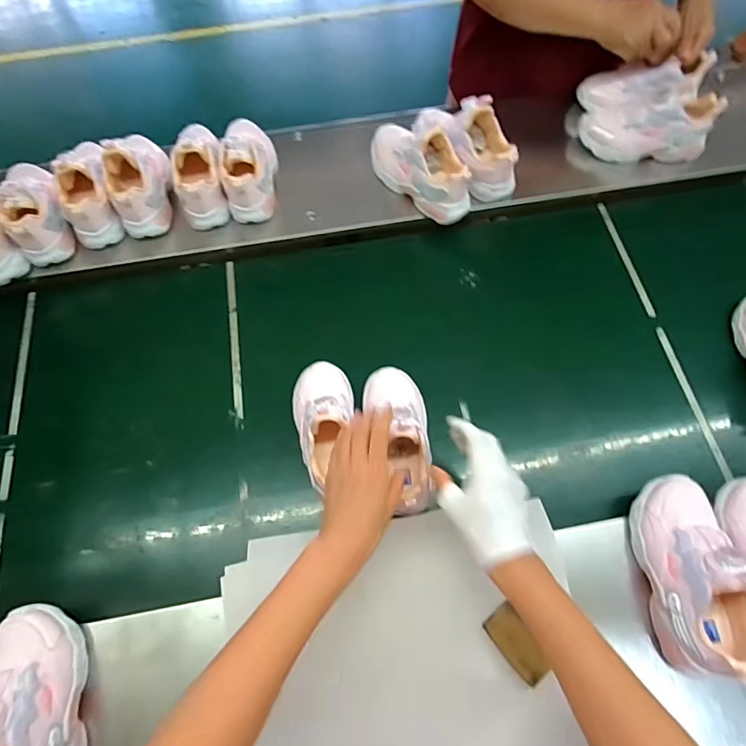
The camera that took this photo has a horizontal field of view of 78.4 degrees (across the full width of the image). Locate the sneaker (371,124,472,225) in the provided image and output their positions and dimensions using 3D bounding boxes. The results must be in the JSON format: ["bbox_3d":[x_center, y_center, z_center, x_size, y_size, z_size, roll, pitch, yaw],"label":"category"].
[{"bbox_3d":[0.072,-0.329,0.710,0.073,0.093,0.198,-43,74,-15],"label":"sneaker"}]

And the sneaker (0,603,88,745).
[{"bbox_3d":[-0.344,0.332,0.441,0.076,0.101,0.192,-11,69,-5],"label":"sneaker"}]

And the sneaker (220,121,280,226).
[{"bbox_3d":[-0.196,-0.337,0.735,0.076,0.093,0.198,-5,68,-2],"label":"sneaker"}]

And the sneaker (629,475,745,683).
[{"bbox_3d":[0.352,0.209,0.485,0.086,0.113,0.199,-2,68,-1],"label":"sneaker"}]

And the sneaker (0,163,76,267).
[{"bbox_3d":[-0.523,-0.258,0.700,0.083,0.078,0.169,-30,71,-11],"label":"sneaker"}]

